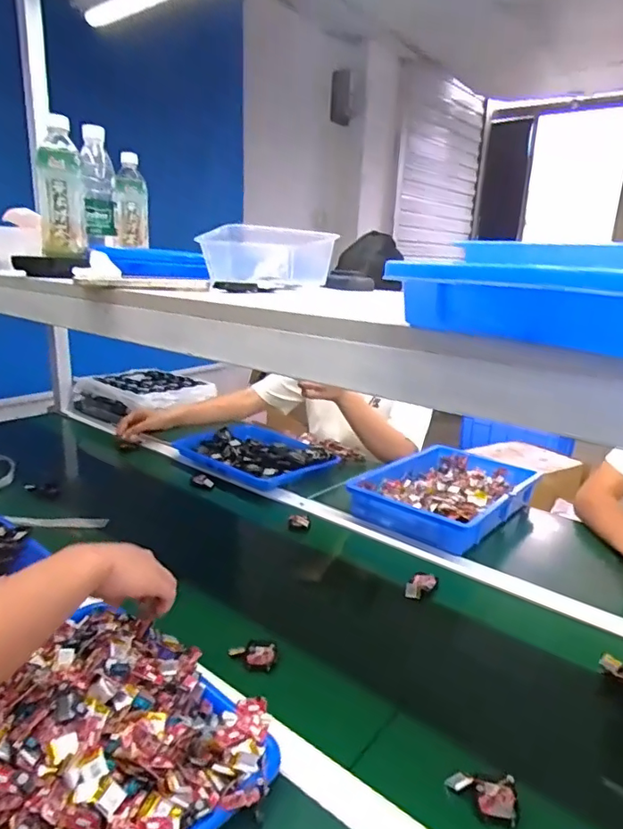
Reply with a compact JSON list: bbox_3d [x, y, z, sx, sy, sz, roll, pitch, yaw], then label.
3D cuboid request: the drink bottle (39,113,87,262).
[{"bbox_3d":[-0.369,-0.332,0.812,0.060,0.195,0.077,-5,18,-22],"label":"drink bottle"}]

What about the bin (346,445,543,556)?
[{"bbox_3d":[0.274,0.151,1.095,0.244,0.064,0.391,16,21,40],"label":"bin"}]

